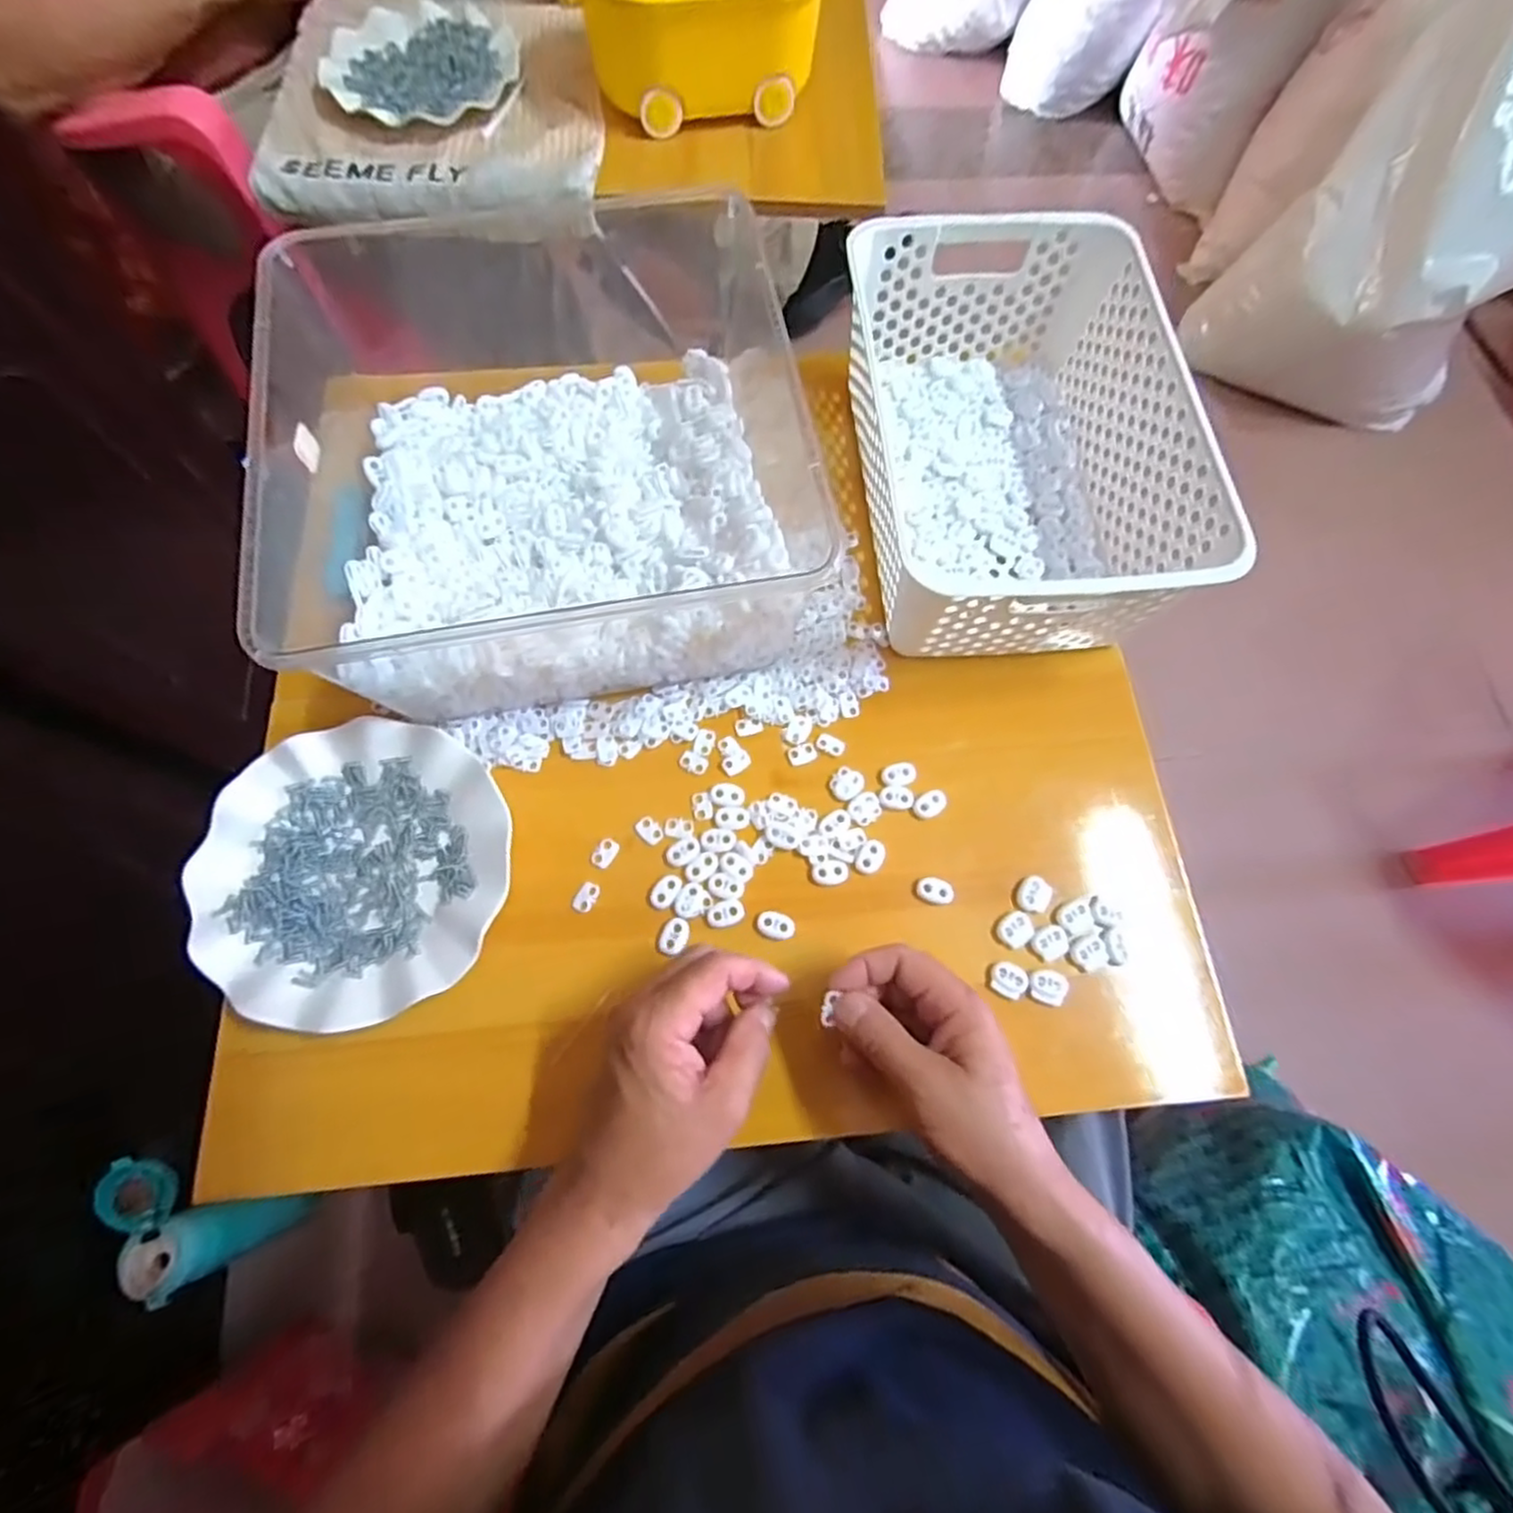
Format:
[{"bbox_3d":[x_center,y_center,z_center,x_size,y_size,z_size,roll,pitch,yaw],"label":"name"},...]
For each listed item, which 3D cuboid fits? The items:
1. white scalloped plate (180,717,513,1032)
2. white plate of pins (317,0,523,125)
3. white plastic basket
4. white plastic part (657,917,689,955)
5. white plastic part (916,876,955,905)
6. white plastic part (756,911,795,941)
[{"bbox_3d":[-0.244,0.067,0.427,0.178,0.017,0.178,1,70,-2],"label":"white scalloped plate"},{"bbox_3d":[-0.333,-0.686,0.696,0.180,0.023,0.171,1,70,-2],"label":"white plate of pins"},{"bbox_3d":[0.180,-0.221,0.495,0.185,0.115,0.296,-3,70,-3],"label":"white plastic basket"},{"bbox_3d":[-0.051,0.110,0.427,0.017,0.004,0.022,30,72,9],"label":"white plastic part"},{"bbox_3d":[0.113,0.085,0.443,0.023,0.004,0.016,14,70,3],"label":"white plastic part"},{"bbox_3d":[0.012,0.104,0.430,0.023,0.004,0.016,12,70,3],"label":"white plastic part"}]

